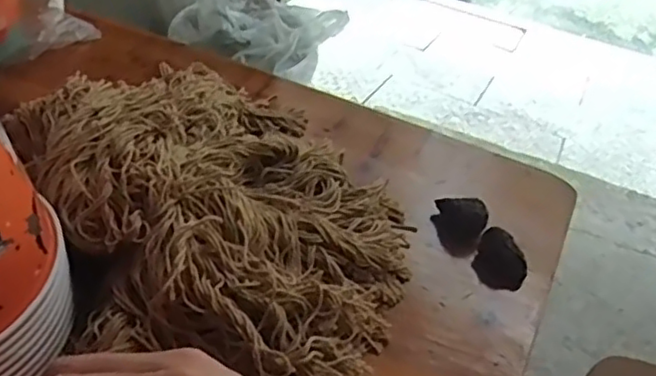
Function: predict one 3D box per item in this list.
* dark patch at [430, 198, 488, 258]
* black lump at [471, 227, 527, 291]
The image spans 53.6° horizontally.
[{"bbox_3d":[0.105,0.028,0.527,0.042,0.033,0.037,20,44,14],"label":"dark patch"},{"bbox_3d":[0.136,0.054,0.504,0.041,0.029,0.036,23,45,17],"label":"black lump"}]

